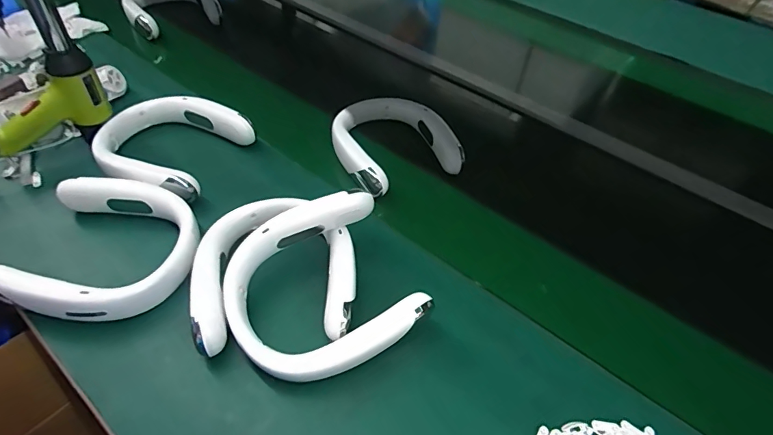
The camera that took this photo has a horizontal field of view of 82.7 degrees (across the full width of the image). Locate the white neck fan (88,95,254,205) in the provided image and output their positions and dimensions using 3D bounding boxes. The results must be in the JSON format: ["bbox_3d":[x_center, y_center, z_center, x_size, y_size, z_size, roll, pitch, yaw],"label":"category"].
[{"bbox_3d":[-0.333,-0.108,0.674,0.197,0.056,0.193,19,51,11],"label":"white neck fan"}]

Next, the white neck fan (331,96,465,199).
[{"bbox_3d":[0.006,-0.133,0.728,0.184,0.043,0.213,-18,53,-19],"label":"white neck fan"}]

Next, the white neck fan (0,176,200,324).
[{"bbox_3d":[-0.340,0.038,0.539,0.204,0.057,0.191,9,49,3],"label":"white neck fan"}]

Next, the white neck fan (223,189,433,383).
[{"bbox_3d":[-0.075,0.078,0.499,0.200,0.052,0.191,-23,66,-9],"label":"white neck fan"}]

